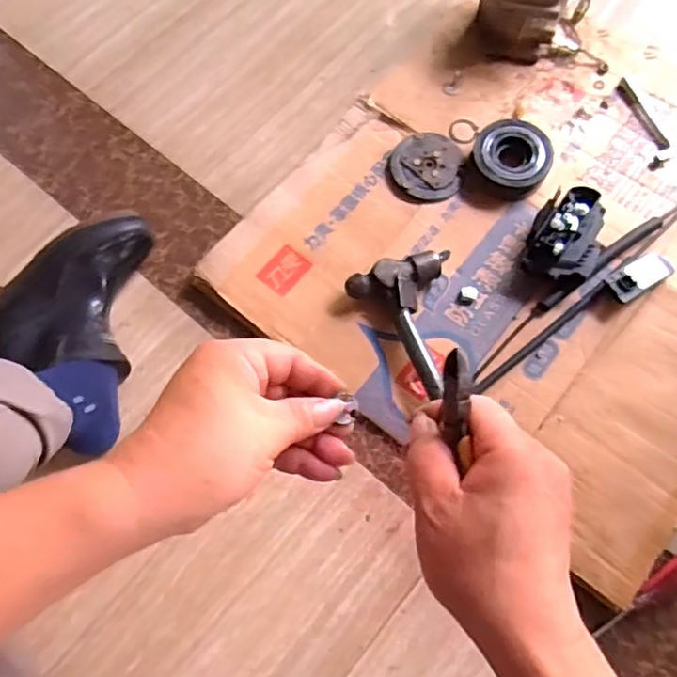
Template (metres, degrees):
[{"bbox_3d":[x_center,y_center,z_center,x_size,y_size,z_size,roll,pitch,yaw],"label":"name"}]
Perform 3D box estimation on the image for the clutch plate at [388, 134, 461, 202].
[{"bbox_3d":[0.120,-0.237,0.821,0.097,0.010,0.103,-1,69,3],"label":"clutch plate"}]

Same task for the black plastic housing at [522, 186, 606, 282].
[{"bbox_3d":[0.283,-0.124,0.748,0.083,0.066,0.111,16,71,9],"label":"black plastic housing"}]

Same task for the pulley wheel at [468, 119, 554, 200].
[{"bbox_3d":[0.234,-0.248,0.810,0.103,0.039,0.105,-1,69,3],"label":"pulley wheel"}]

